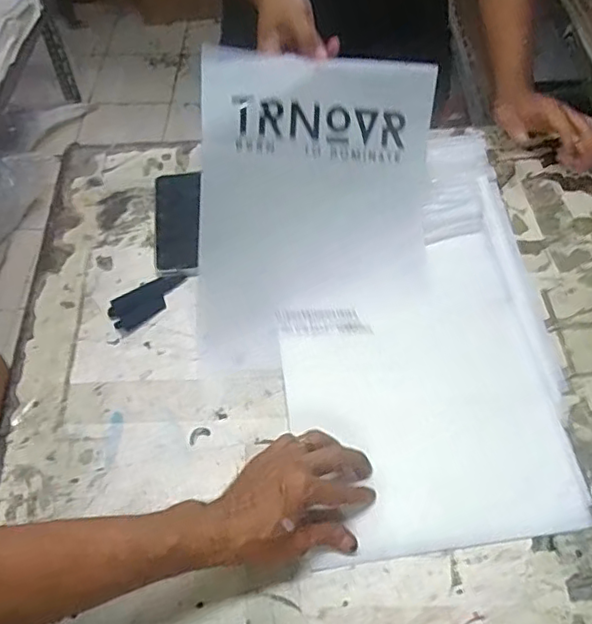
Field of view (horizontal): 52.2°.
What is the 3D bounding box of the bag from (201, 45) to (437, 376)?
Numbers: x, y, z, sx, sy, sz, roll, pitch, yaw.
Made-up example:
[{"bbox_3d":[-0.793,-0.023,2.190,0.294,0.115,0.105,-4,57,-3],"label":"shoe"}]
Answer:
[{"bbox_3d":[0.027,-0.105,0.647,0.245,0.052,0.315,-1,96,-10],"label":"bag"}]

